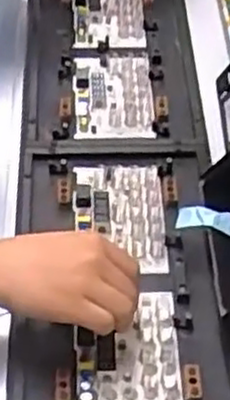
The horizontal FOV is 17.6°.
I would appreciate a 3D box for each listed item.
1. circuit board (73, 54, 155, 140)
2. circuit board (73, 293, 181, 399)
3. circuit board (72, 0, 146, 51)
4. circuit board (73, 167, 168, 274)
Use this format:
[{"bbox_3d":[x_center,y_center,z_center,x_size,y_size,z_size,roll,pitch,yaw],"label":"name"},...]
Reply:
[{"bbox_3d":[-0.004,-0.121,0.860,0.088,0.014,0.130,-3,53,-1],"label":"circuit board"},{"bbox_3d":[0.011,0.138,0.642,0.087,0.017,0.131,-2,53,0],"label":"circuit board"},{"bbox_3d":[-0.009,-0.235,0.948,0.090,0.007,0.122,-2,53,0],"label":"circuit board"},{"bbox_3d":[0.004,0.013,0.748,0.088,0.013,0.128,-2,53,-1],"label":"circuit board"}]

